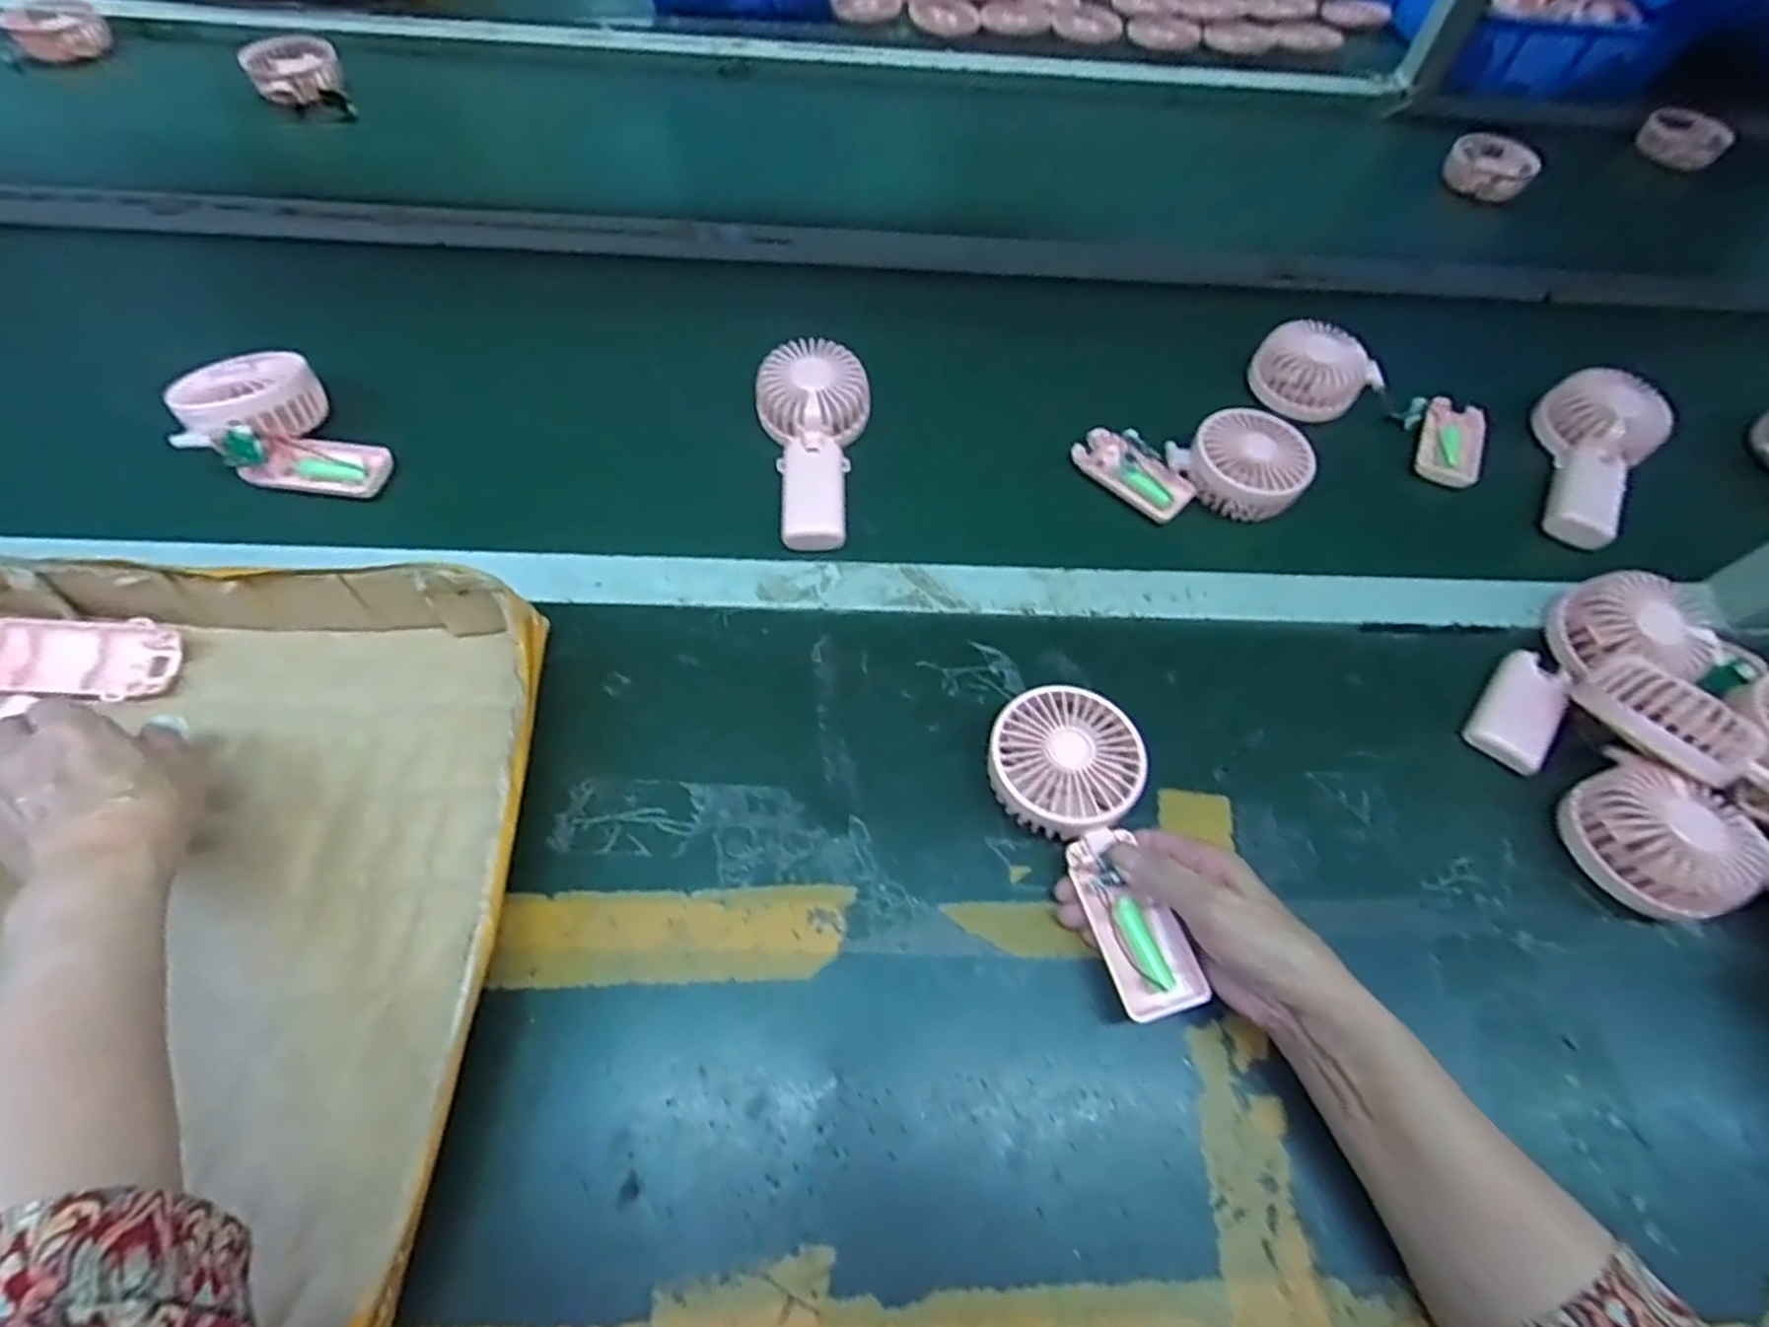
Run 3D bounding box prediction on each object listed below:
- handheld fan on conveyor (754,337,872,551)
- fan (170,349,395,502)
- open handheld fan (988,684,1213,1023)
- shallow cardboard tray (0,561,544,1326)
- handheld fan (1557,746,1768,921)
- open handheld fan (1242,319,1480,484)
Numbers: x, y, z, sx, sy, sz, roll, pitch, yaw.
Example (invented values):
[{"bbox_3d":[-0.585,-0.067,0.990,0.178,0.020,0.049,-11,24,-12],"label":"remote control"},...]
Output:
[{"bbox_3d":[-0.050,-0.167,0.569,0.082,0.038,0.174,-5,61,-6],"label":"handheld fan on conveyor"},{"bbox_3d":[-0.430,-0.163,0.542,0.122,0.051,0.091,39,65,17],"label":"fan"},{"bbox_3d":[0.121,0.099,0.429,0.085,0.031,0.182,-15,69,-11],"label":"open handheld fan"},{"bbox_3d":[-0.374,0.125,0.373,0.366,0.062,0.381,0,60,-3],"label":"shallow cardboard tray"},{"bbox_3d":[0.471,0.124,0.436,0.080,0.046,0.143,-32,67,-20],"label":"handheld fan"},{"bbox_3d":[0.403,-0.224,0.627,0.193,0.042,0.091,30,63,13],"label":"open handheld fan"}]

